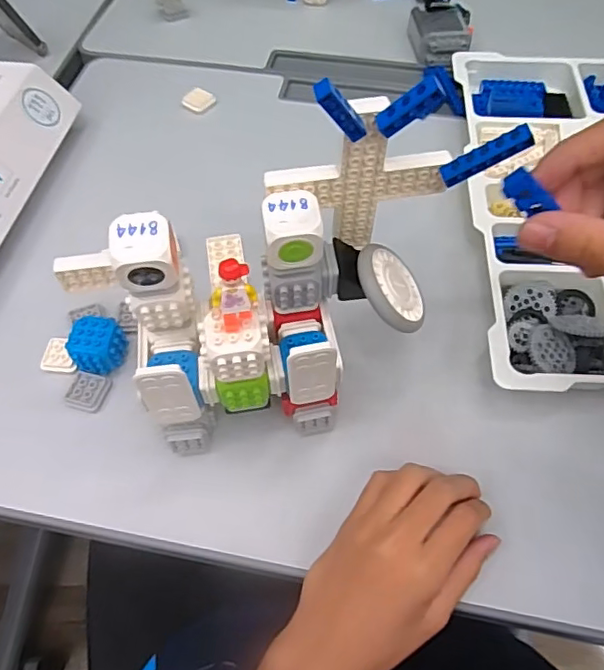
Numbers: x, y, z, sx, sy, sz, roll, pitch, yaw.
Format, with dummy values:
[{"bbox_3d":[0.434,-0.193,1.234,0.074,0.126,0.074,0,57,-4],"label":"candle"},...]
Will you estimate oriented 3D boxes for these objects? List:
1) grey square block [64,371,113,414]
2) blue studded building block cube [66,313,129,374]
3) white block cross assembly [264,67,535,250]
[{"bbox_3d":[-0.154,0.040,0.404,0.027,0.007,0.027,14,58,10],"label":"grey square block"},{"bbox_3d":[-0.145,0.008,0.406,0.037,0.031,0.036,4,57,4],"label":"blue studded building block cube"},{"bbox_3d":[0.049,-0.087,0.297,0.130,0.111,0.023,-11,57,-6],"label":"white block cross assembly"}]

